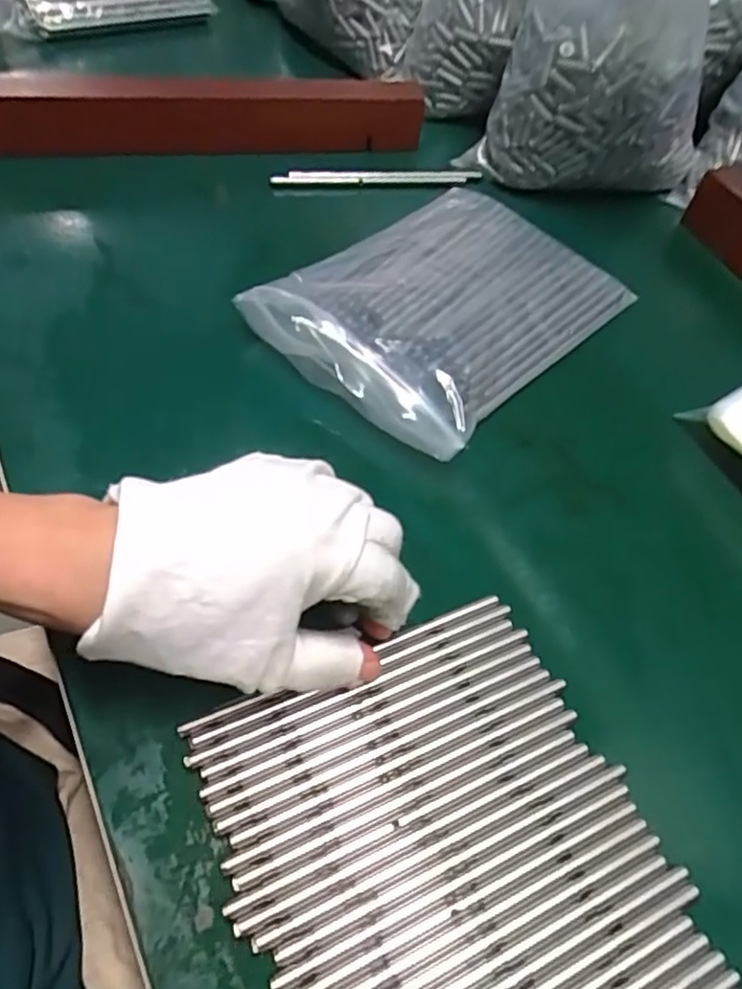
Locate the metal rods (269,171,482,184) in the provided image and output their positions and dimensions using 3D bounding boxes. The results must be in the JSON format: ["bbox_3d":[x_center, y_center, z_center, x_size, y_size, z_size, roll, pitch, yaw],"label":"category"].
[{"bbox_3d":[0.005,-0.222,0.444,0.146,0.009,0.013,-2,58,-6],"label":"metal rods"}]

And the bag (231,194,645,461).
[{"bbox_3d":[0.043,-0.108,0.355,0.131,0.037,0.184,39,63,20],"label":"bag"}]

